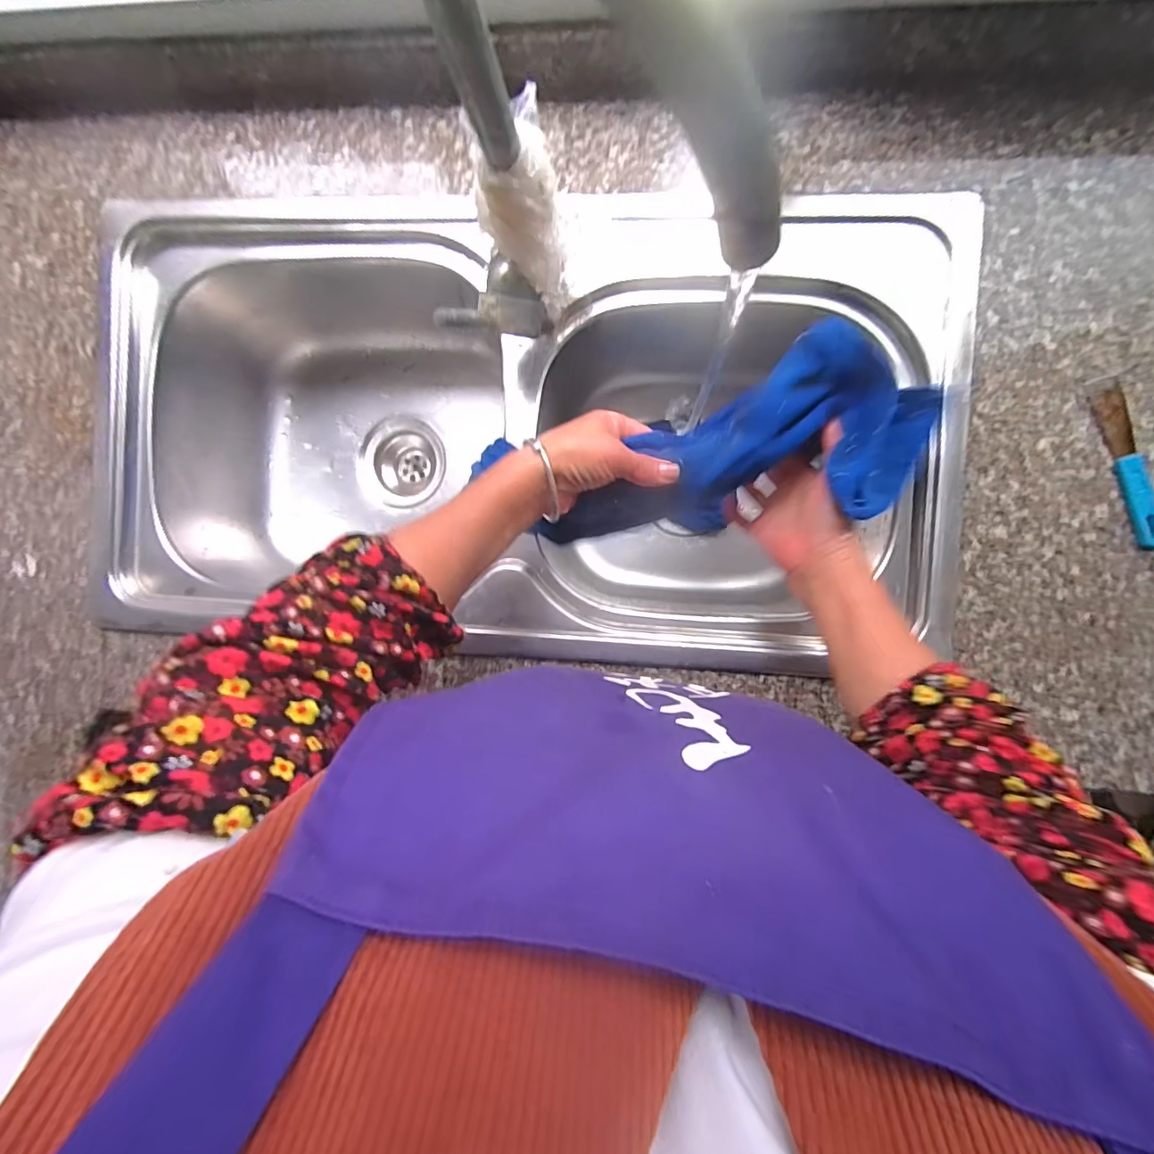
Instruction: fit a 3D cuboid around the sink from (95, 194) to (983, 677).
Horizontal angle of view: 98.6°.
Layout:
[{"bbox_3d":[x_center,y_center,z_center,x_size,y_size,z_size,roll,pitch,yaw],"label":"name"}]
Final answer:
[{"bbox_3d":[-0.057,-0.134,0.527,0.756,0.195,0.393,3,92,5],"label":"sink"}]

